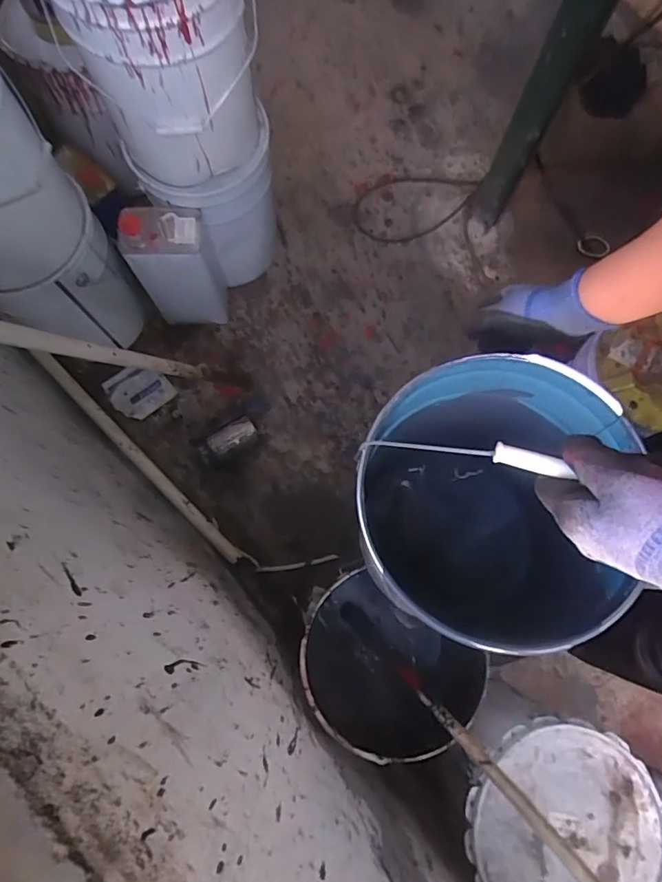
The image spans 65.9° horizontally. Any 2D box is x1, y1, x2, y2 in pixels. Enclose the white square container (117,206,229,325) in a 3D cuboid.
[{"bbox_3d":[-0.341,-0.386,1.165,0.164,0.334,0.108,-6,77,-2],"label":"white square container"}]

